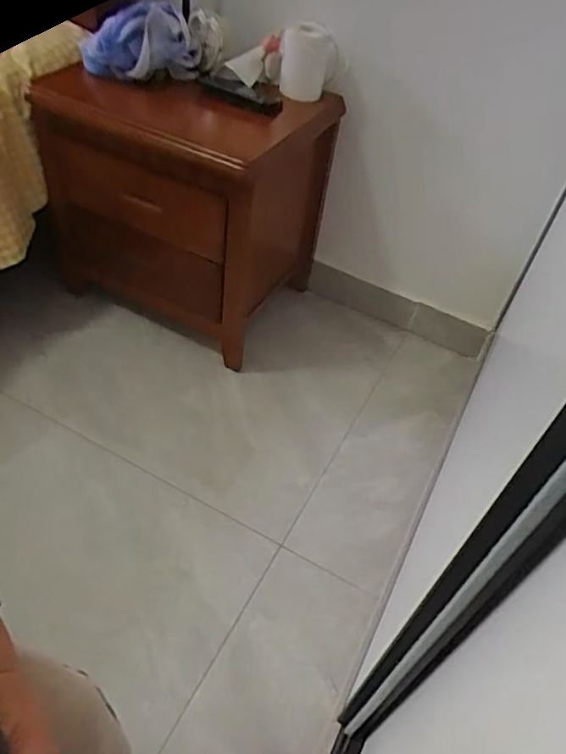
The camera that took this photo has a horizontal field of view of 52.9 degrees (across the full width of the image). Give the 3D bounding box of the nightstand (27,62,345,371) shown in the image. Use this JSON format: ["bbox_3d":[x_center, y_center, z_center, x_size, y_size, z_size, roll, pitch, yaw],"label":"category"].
[{"bbox_3d":[-0.205,-0.379,1.246,0.493,0.449,0.333,22,48,12],"label":"nightstand"}]

